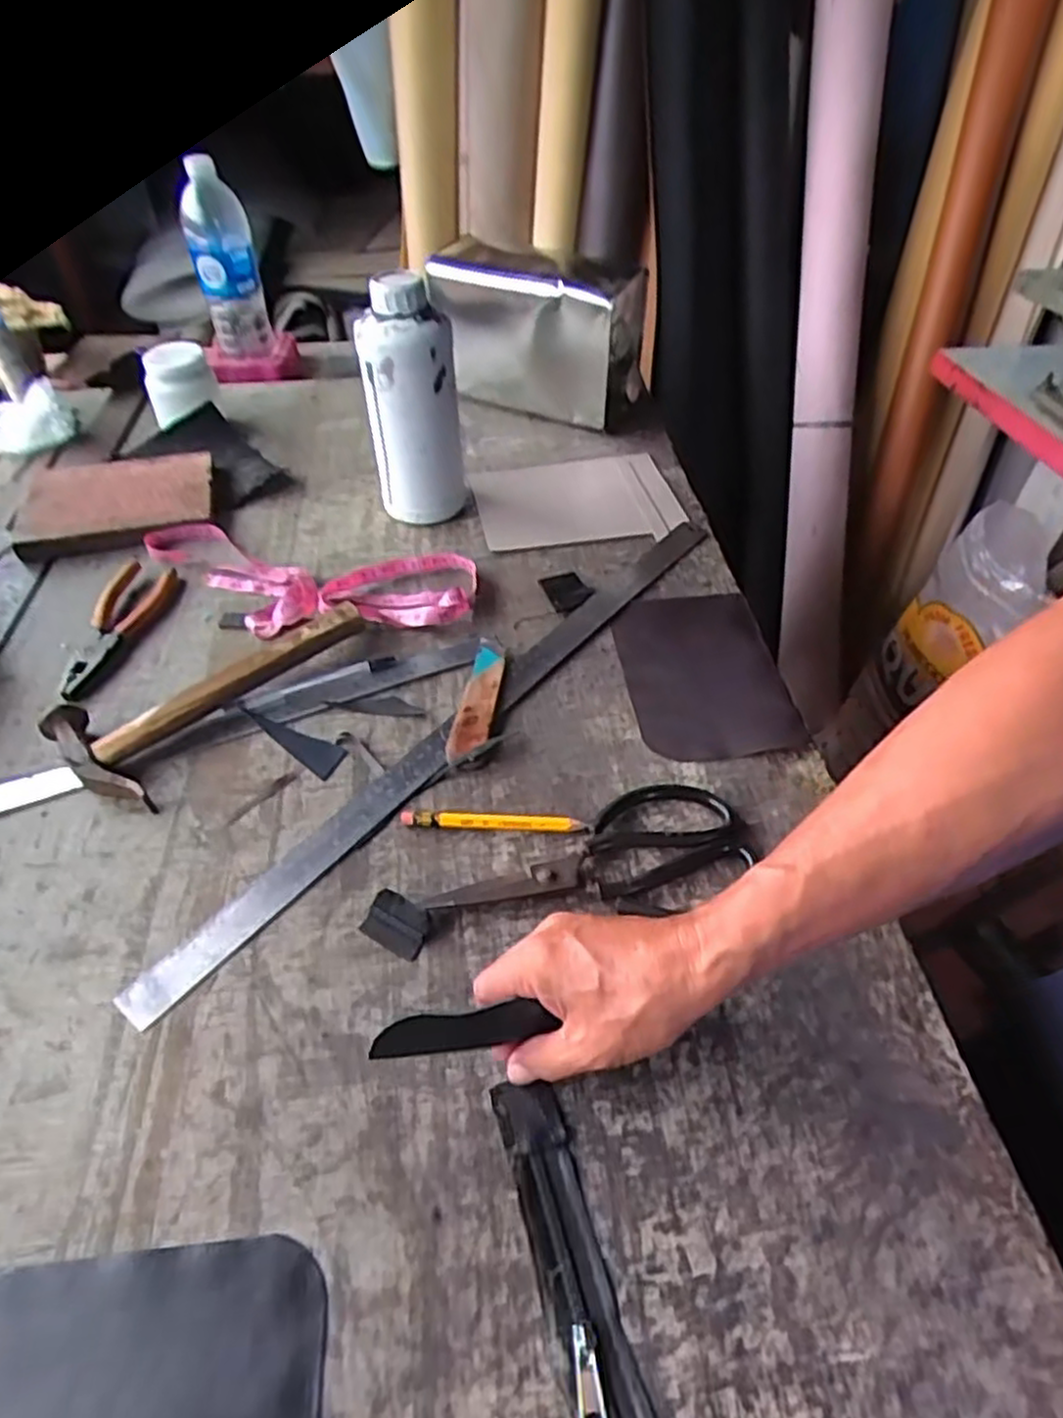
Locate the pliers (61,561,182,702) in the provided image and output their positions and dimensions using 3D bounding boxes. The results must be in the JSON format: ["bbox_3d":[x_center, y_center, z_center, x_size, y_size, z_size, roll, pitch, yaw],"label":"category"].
[{"bbox_3d":[-0.352,-0.070,0.660,0.053,0.015,0.164,-1,45,1],"label":"pliers"}]

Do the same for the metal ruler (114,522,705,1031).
[{"bbox_3d":[-0.034,-0.003,0.597,0.036,0.006,0.604,29,53,26],"label":"metal ruler"}]

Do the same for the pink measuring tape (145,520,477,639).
[{"bbox_3d":[-0.218,-0.116,0.694,0.329,0.032,0.139,8,46,9],"label":"pink measuring tape"}]

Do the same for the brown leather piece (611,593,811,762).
[{"bbox_3d":[0.137,-0.036,0.624,0.126,0.008,0.186,-6,45,-5],"label":"brown leather piece"}]

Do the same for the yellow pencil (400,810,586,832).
[{"bbox_3d":[-0.027,0.074,0.515,0.120,0.010,0.011,2,45,4],"label":"yellow pencil"}]

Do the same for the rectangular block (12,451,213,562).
[{"bbox_3d":[-0.428,-0.213,0.795,0.187,0.023,0.143,-11,46,-9],"label":"rectangular block"}]

